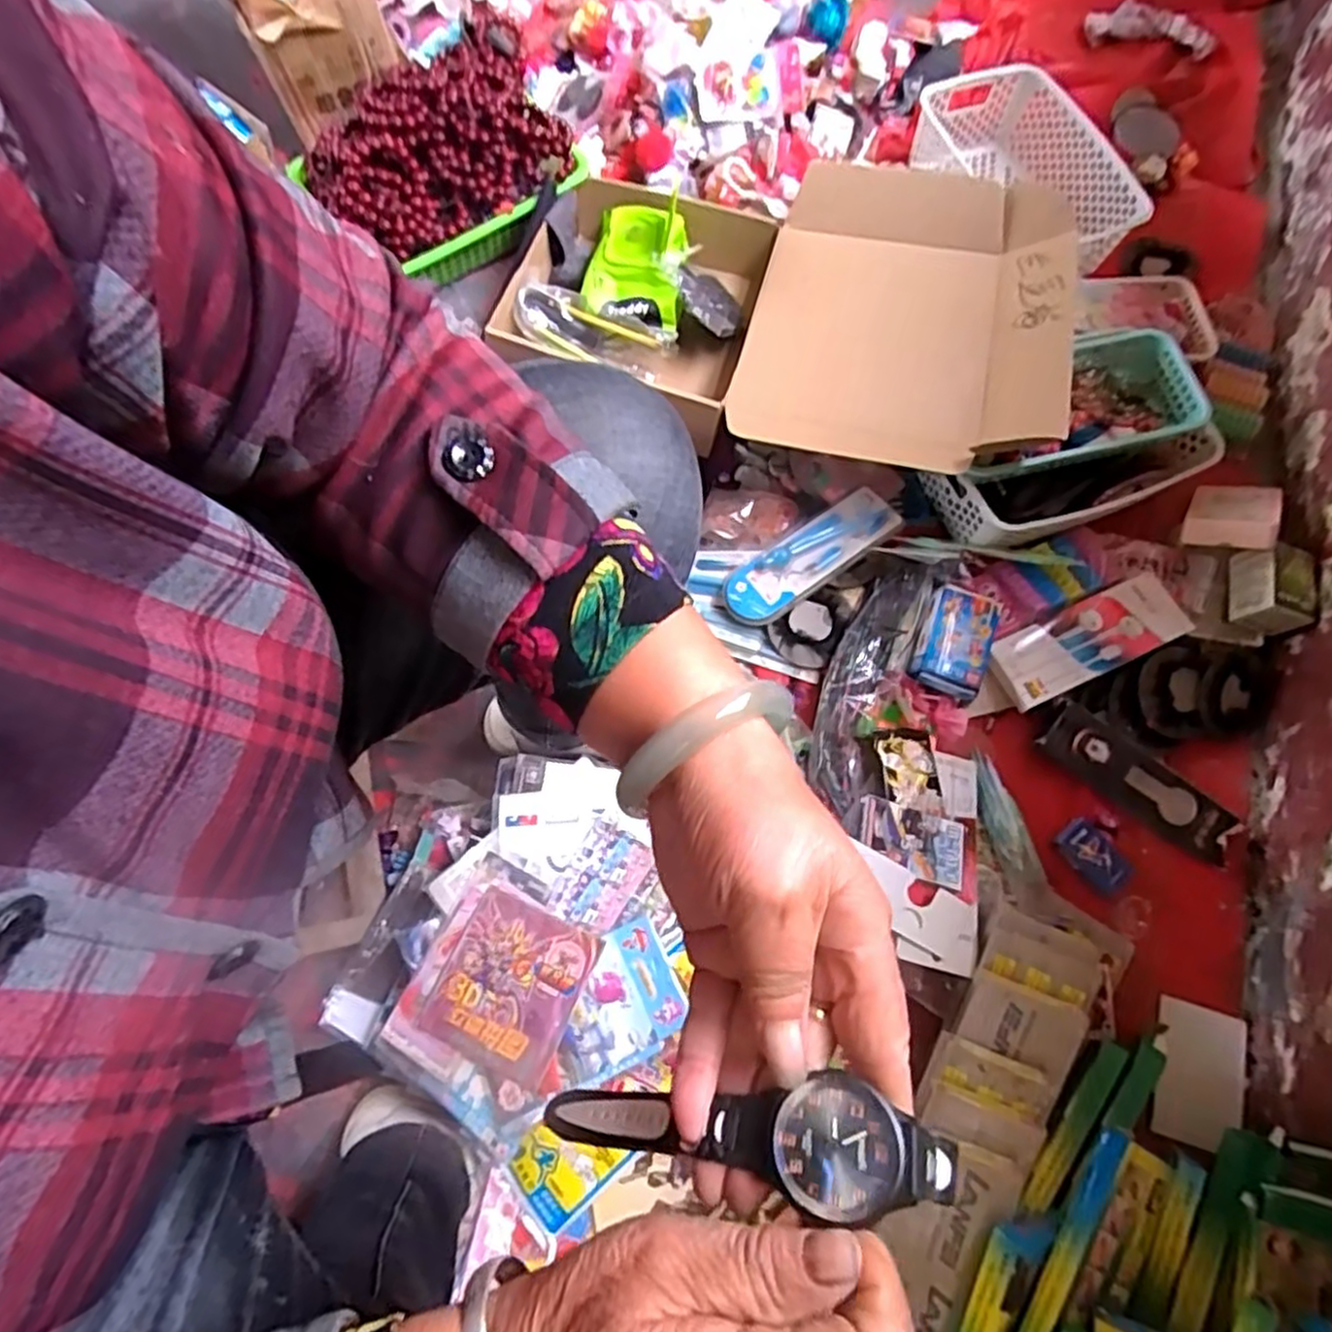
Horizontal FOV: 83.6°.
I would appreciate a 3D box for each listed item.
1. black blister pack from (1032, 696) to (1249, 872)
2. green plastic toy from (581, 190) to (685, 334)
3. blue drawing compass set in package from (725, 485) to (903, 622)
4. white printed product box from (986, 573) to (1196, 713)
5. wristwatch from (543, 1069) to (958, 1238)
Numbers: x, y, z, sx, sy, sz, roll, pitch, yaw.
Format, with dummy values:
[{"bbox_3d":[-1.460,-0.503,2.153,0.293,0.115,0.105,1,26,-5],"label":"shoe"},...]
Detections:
[{"bbox_3d":[0.470,0.116,0.741,0.198,0.013,0.056,37,92,8],"label":"black blister pack"},{"bbox_3d":[-0.035,-0.479,0.897,0.115,0.066,0.195,5,71,1],"label":"green plastic toy"},{"bbox_3d":[0.154,-0.118,0.793,0.208,0.022,0.064,-35,75,-11],"label":"blue drawing compass set in package"},{"bbox_3d":[0.438,-0.028,0.769,0.207,0.015,0.074,-25,73,-9],"label":"white printed product box"},{"bbox_3d":[0.014,0.153,0.248,0.150,0.032,0.032,-18,67,36],"label":"wristwatch"}]

